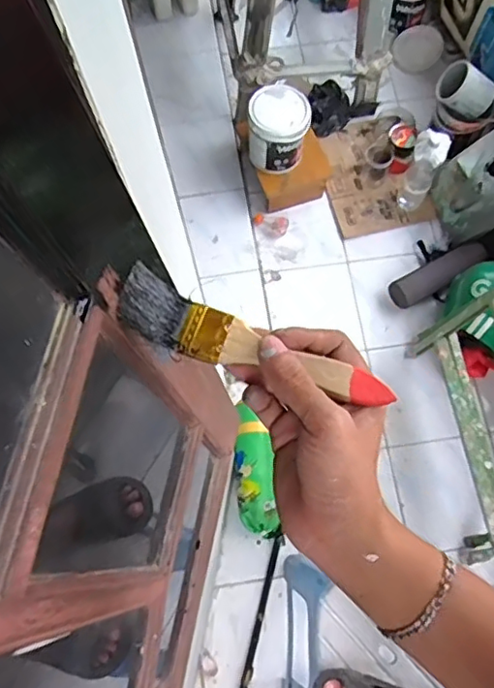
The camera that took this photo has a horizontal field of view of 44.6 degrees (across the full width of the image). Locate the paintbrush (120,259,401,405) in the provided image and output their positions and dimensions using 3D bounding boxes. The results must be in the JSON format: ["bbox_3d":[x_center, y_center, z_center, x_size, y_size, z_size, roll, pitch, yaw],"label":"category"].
[{"bbox_3d":[0.005,0.001,0.347,0.161,0.020,0.034,22,73,2],"label":"paintbrush"}]

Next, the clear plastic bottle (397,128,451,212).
[{"bbox_3d":[0.536,-0.524,1.851,0.088,0.302,0.106,23,73,9],"label":"clear plastic bottle"}]

